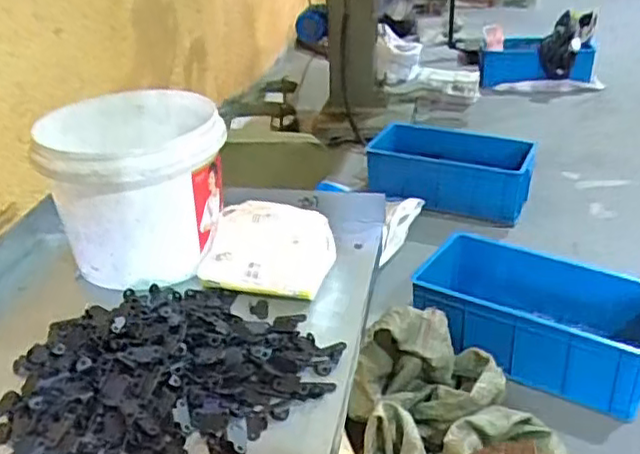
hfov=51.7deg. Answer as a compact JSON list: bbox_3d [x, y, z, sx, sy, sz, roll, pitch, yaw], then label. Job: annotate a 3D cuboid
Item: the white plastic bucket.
[{"bbox_3d":[-0.189,-0.049,0.699,0.168,0.134,0.180,-2,31,1],"label":"white plastic bucket"}]

